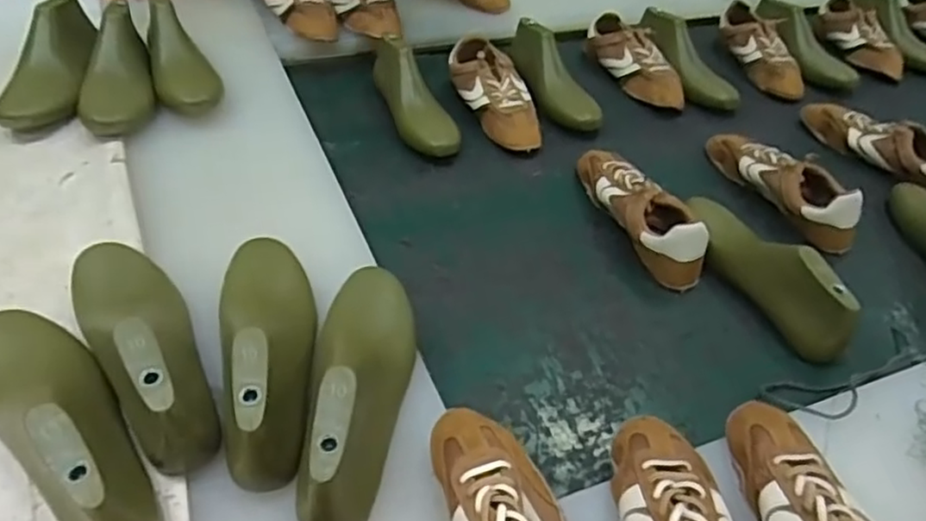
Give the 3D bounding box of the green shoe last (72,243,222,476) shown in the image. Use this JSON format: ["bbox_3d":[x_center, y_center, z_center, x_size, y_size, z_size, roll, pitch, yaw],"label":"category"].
[{"bbox_3d":[-0.281,0.058,0.584,0.087,0.089,0.263,-20,49,-25],"label":"green shoe last"}]

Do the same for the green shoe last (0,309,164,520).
[{"bbox_3d":[-0.321,0.115,0.534,0.273,0.095,0.082,37,51,28],"label":"green shoe last"}]

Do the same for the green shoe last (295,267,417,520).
[{"bbox_3d":[-0.088,0.091,0.575,0.087,0.087,0.269,3,43,-3],"label":"green shoe last"}]

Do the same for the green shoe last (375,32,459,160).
[{"bbox_3d":[-0.077,-0.246,1.020,0.078,0.089,0.241,-16,59,-21],"label":"green shoe last"}]

